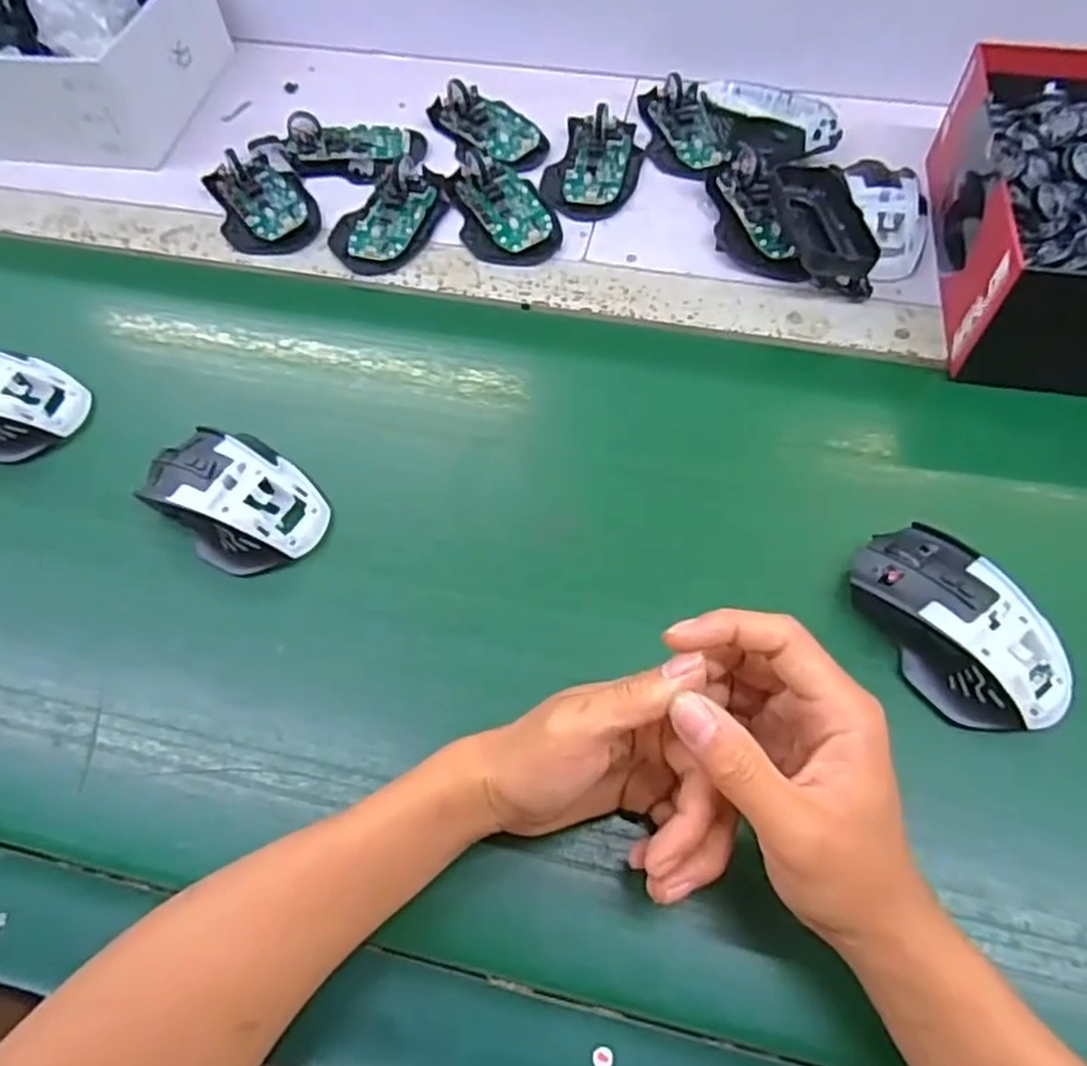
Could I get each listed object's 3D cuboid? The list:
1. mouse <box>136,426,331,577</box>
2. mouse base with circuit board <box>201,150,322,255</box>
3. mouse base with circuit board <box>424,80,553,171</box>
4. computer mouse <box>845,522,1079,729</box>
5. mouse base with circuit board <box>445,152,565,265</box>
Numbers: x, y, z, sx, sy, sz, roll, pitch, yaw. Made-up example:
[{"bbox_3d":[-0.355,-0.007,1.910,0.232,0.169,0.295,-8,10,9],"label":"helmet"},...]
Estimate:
[{"bbox_3d":[-0.182,-0.021,0.434,0.102,0.036,0.069,30,66,18],"label":"mouse"},{"bbox_3d":[-0.221,-0.261,0.582,0.072,0.020,0.102,-22,62,-10],"label":"mouse base with circuit board"},{"bbox_3d":[-0.045,-0.340,0.616,0.065,0.026,0.108,-31,64,-14],"label":"mouse base with circuit board"},{"bbox_3d":[0.212,0.049,0.379,0.065,0.044,0.120,-31,64,-14],"label":"computer mouse"},{"bbox_3d":[-0.031,-0.249,0.565,0.069,0.026,0.107,-18,61,-7],"label":"mouse base with circuit board"}]

